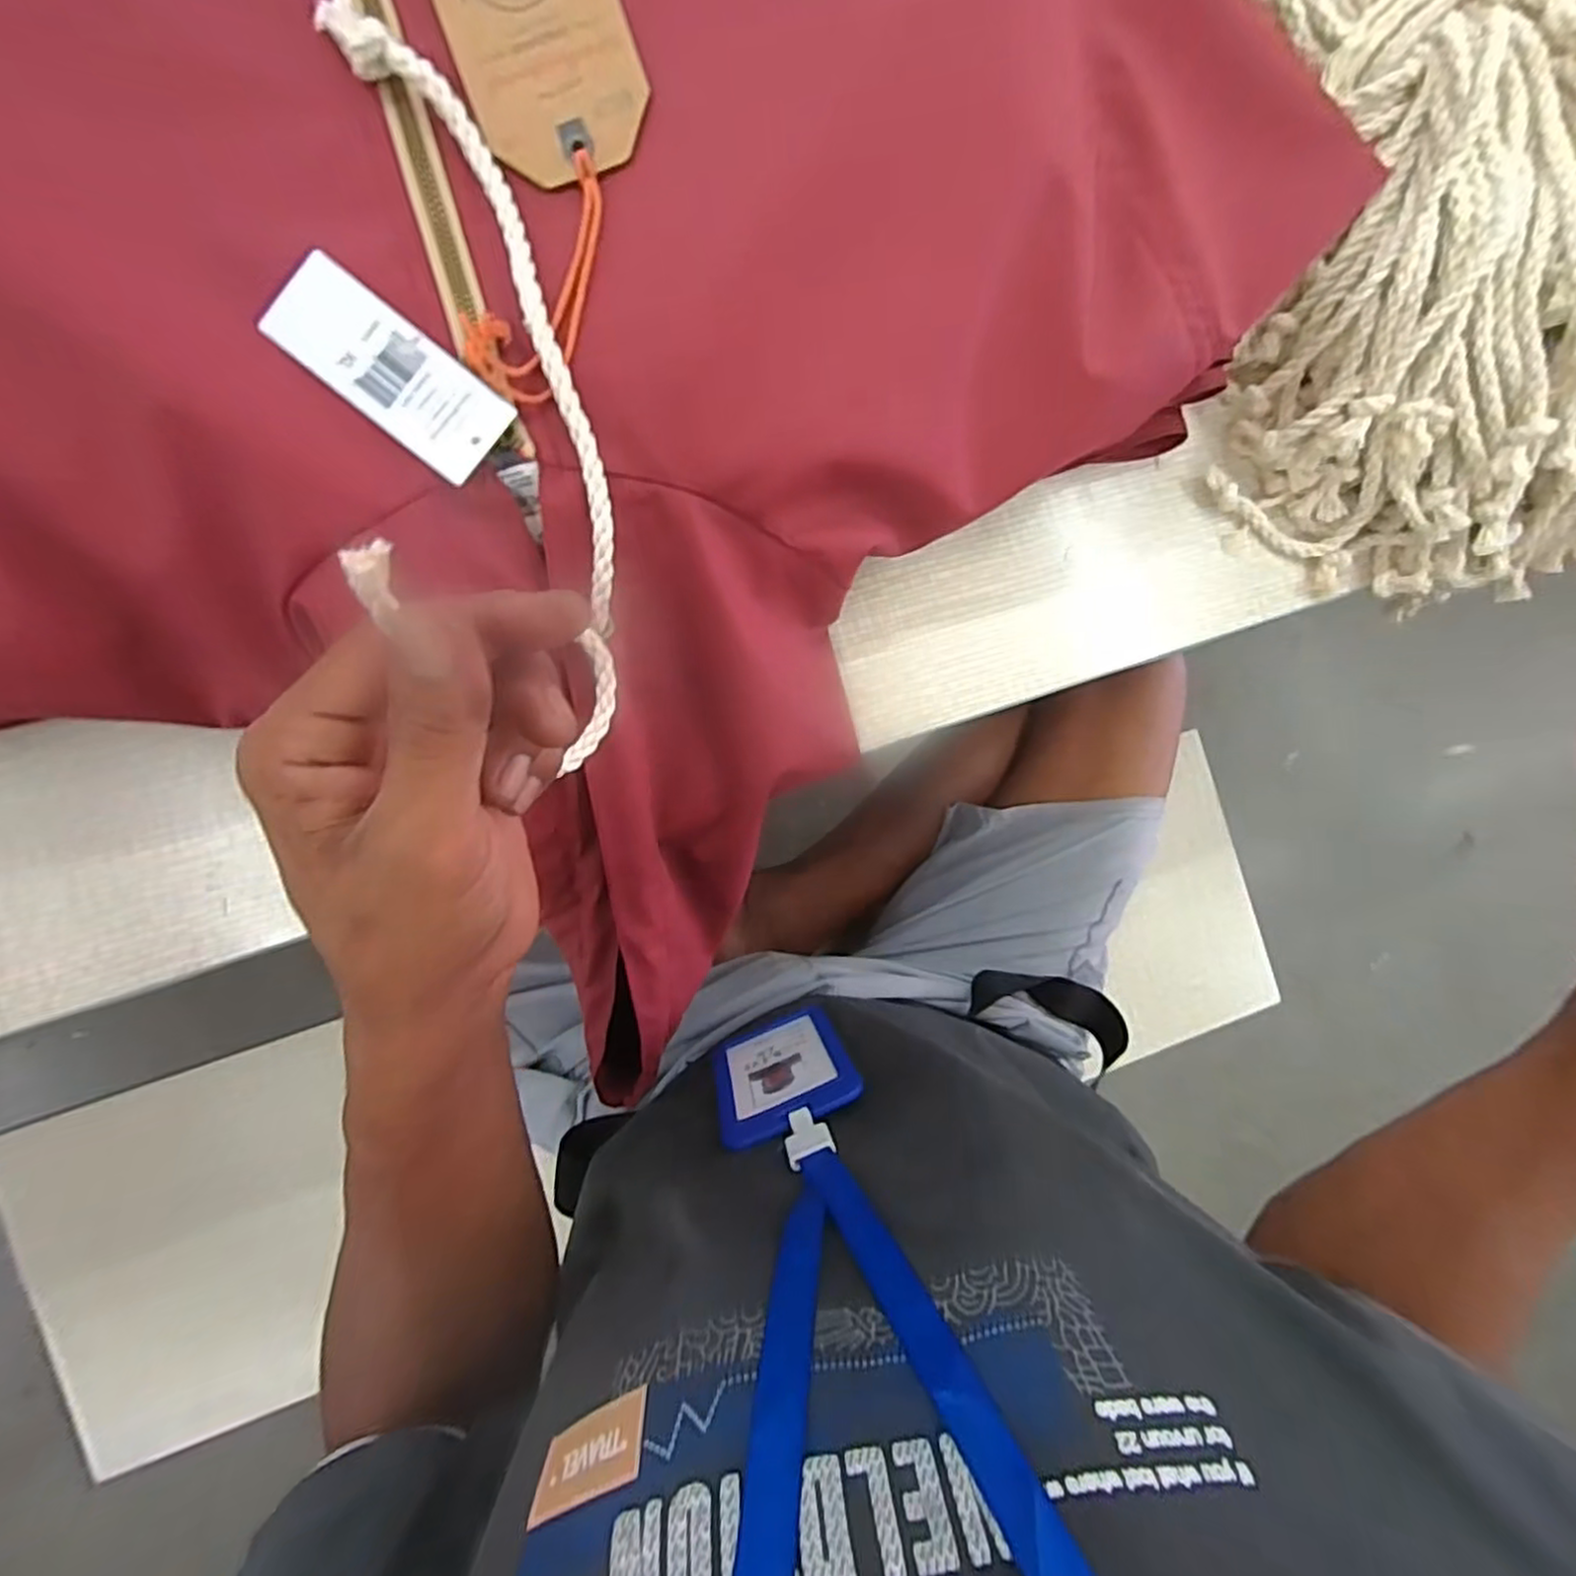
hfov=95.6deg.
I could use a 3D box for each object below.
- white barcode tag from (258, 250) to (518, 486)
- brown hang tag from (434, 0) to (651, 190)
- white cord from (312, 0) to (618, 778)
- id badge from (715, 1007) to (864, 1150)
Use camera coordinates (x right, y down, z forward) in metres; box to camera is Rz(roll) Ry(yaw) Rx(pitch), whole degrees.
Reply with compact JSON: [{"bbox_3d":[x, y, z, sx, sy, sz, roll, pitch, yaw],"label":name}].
[{"bbox_3d":[-0.133,-0.139,0.238,0.080,0.004,0.033,38,85,-5],"label":"white barcode tag"},{"bbox_3d":[-0.085,-0.256,0.238,0.057,0.004,0.099,-20,95,0],"label":"brown hang tag"},{"bbox_3d":[-0.095,-0.133,0.207,0.056,0.118,0.256,-15,95,-7],"label":"white cord"},{"bbox_3d":[-0.004,0.145,0.372,0.068,0.108,0.010,-20,92,-7],"label":"id badge"}]

